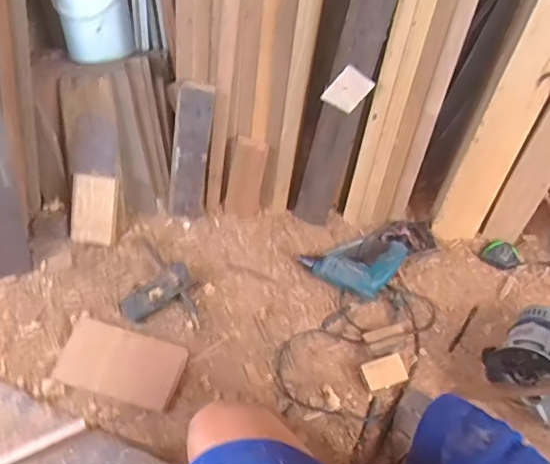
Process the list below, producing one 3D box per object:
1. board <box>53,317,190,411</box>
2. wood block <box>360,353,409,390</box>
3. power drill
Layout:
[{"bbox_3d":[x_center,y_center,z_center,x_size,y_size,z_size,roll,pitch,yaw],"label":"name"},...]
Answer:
[{"bbox_3d":[-0.335,0.285,1.220,0.265,0.027,0.143,16,61,7],"label":"board"},{"bbox_3d":[0.250,0.316,1.262,0.092,0.014,0.062,-15,62,-11],"label":"wood block"},{"bbox_3d":[0.244,0.068,1.358,0.331,0.065,0.166,-18,63,-12],"label":"power drill"}]

